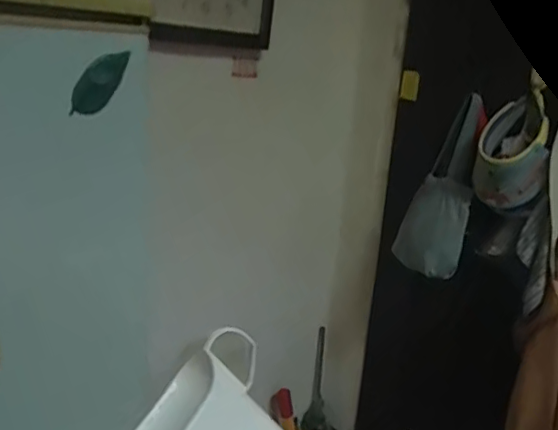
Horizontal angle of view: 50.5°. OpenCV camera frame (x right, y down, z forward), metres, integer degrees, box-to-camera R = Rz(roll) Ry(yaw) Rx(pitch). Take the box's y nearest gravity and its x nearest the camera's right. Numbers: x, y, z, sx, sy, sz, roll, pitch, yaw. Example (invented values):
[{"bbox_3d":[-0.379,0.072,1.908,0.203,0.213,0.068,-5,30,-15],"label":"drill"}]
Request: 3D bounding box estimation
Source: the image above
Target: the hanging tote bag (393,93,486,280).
[{"bbox_3d":[0.402,-0.063,1.511,0.163,0.417,0.144,7,16,10],"label":"hanging tote bag"}]

